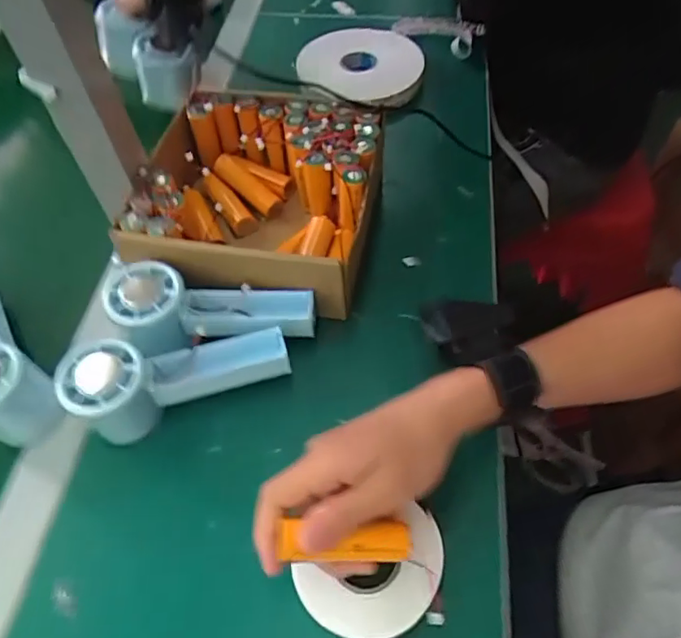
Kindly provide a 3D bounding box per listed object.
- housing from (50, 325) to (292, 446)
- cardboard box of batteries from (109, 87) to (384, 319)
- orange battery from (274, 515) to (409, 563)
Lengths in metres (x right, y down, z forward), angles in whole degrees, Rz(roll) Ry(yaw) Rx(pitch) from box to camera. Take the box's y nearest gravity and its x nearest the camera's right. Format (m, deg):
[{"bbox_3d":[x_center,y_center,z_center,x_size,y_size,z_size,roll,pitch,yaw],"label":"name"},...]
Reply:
[{"bbox_3d":[-0.114,0.044,0.394,0.147,0.057,0.055,-9,55,-20],"label":"housing"},{"bbox_3d":[-0.069,-0.105,0.480,0.191,0.074,0.207,6,56,7],"label":"cardboard box of batteries"},{"bbox_3d":[0.004,0.121,0.303,0.072,0.014,0.021,5,55,-11],"label":"orange battery"}]

